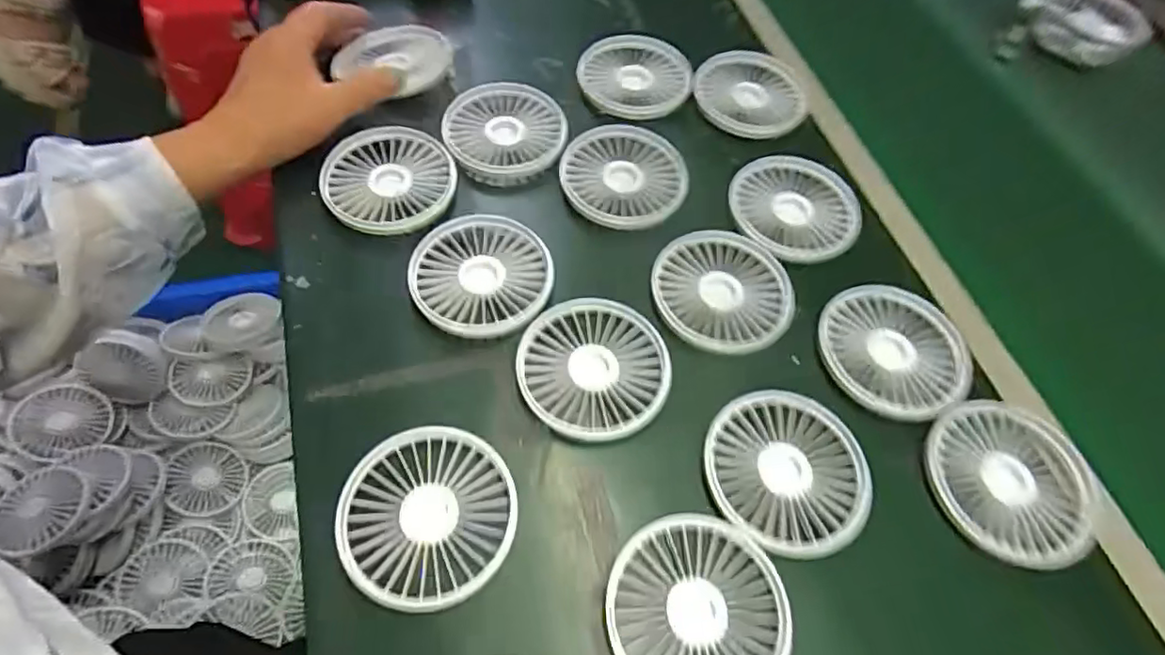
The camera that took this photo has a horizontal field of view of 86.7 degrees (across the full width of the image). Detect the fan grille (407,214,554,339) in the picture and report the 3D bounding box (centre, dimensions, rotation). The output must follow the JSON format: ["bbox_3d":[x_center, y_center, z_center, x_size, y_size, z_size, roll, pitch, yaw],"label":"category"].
[{"bbox_3d":[-0.064,-0.034,0.398,0.089,0.010,0.090,1,61,-2],"label":"fan grille"}]

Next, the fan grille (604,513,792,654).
[{"bbox_3d":[0.058,0.140,0.305,0.087,0.006,0.090,1,61,-2],"label":"fan grille"}]

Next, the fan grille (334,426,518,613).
[{"bbox_3d":[-0.079,0.097,0.321,0.084,0.013,0.089,1,61,-2],"label":"fan grille"}]

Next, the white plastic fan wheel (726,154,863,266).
[{"bbox_3d":[0.155,-0.089,0.443,0.089,0.006,0.089,1,61,-2],"label":"white plastic fan wheel"}]

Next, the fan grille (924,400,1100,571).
[{"bbox_3d":[0.244,0.085,0.348,0.090,0.005,0.090,1,61,-2],"label":"fan grille"}]

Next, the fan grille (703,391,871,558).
[{"bbox_3d":[0.115,0.078,0.344,0.090,0.008,0.087,1,61,-2],"label":"fan grille"}]

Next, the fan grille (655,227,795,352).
[{"bbox_3d":[0.093,-0.026,0.406,0.089,0.007,0.092,1,61,-2],"label":"fan grille"}]

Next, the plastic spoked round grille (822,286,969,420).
[{"bbox_3d":[0.196,0.013,0.386,0.091,0.005,0.089,1,61,-2],"label":"plastic spoked round grille"}]

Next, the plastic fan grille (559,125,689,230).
[{"bbox_3d":[0.030,-0.112,0.449,0.088,0.009,0.090,2,61,-2],"label":"plastic fan grille"}]

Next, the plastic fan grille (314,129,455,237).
[{"bbox_3d":[-0.135,-0.103,0.433,0.087,0.015,0.087,1,61,-2],"label":"plastic fan grille"}]

